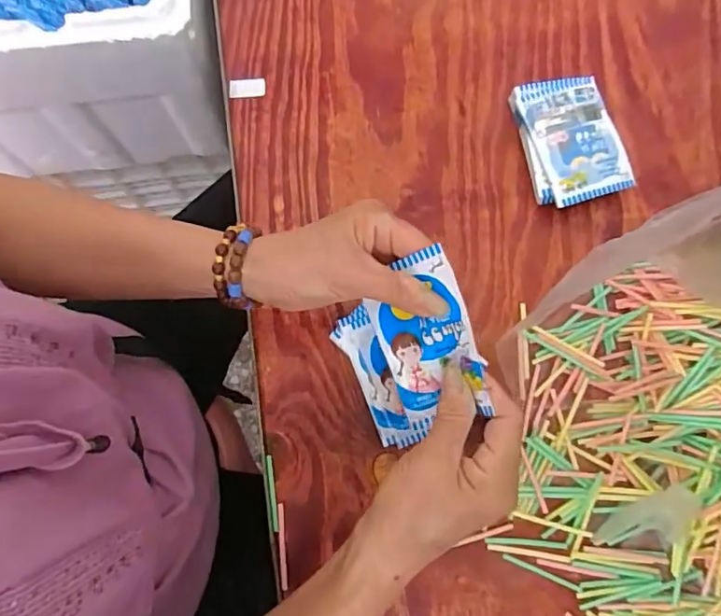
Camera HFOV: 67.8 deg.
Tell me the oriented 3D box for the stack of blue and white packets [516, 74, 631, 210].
[{"bbox_3d":[0.181,-0.144,0.461,0.067,0.031,0.112,-17,79,-3],"label":"stack of blue and white packets"}]

